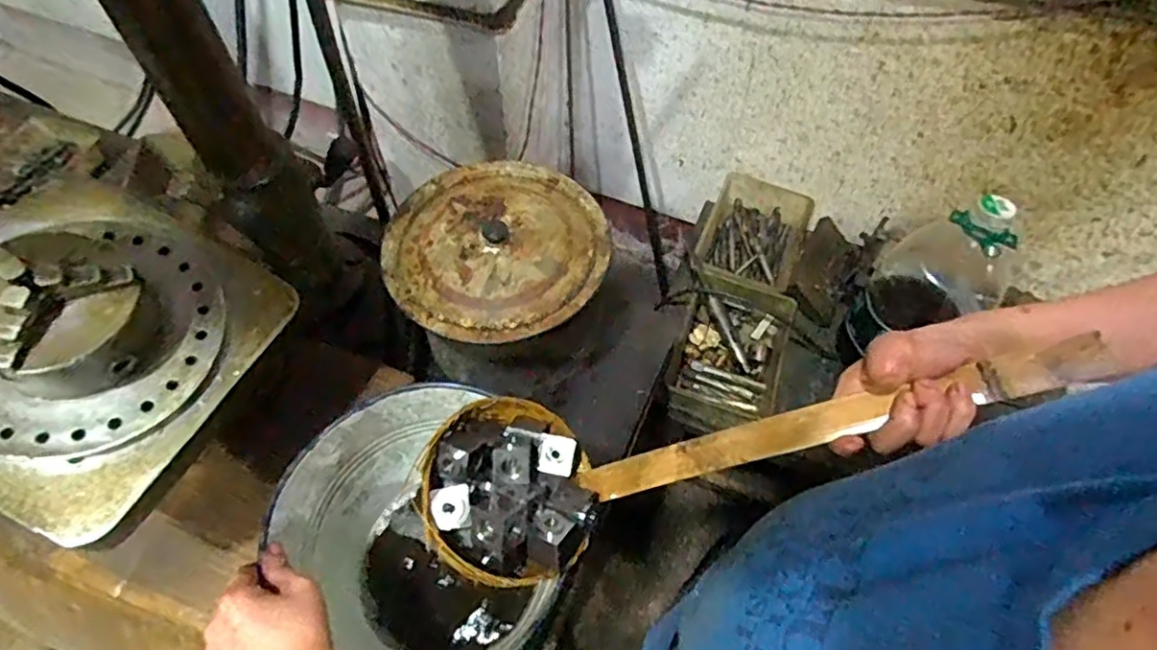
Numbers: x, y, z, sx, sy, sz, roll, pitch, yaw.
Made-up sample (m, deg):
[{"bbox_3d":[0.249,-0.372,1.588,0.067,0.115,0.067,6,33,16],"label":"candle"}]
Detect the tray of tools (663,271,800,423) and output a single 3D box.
[{"bbox_3d":[0.263,0.037,1.079,0.177,0.071,0.250,14,58,13],"label":"tray of tools"}]

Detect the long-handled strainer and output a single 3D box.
[{"bbox_3d":[0.113,0.083,0.454,0.447,0.077,0.135,-13,60,8],"label":"long-handled strainer"}]

